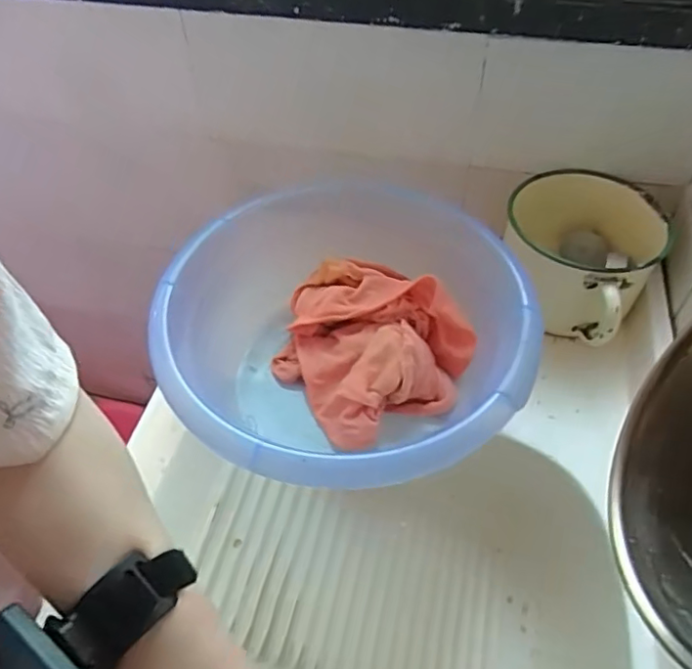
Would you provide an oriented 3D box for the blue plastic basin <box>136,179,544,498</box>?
[{"bbox_3d":[0.005,0.011,0.506,0.286,0.115,0.295,-1,52,2],"label":"blue plastic basin"}]

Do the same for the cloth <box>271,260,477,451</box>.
[{"bbox_3d":[0.016,0.003,0.541,0.152,0.062,0.173,-31,57,-20],"label":"cloth"}]

